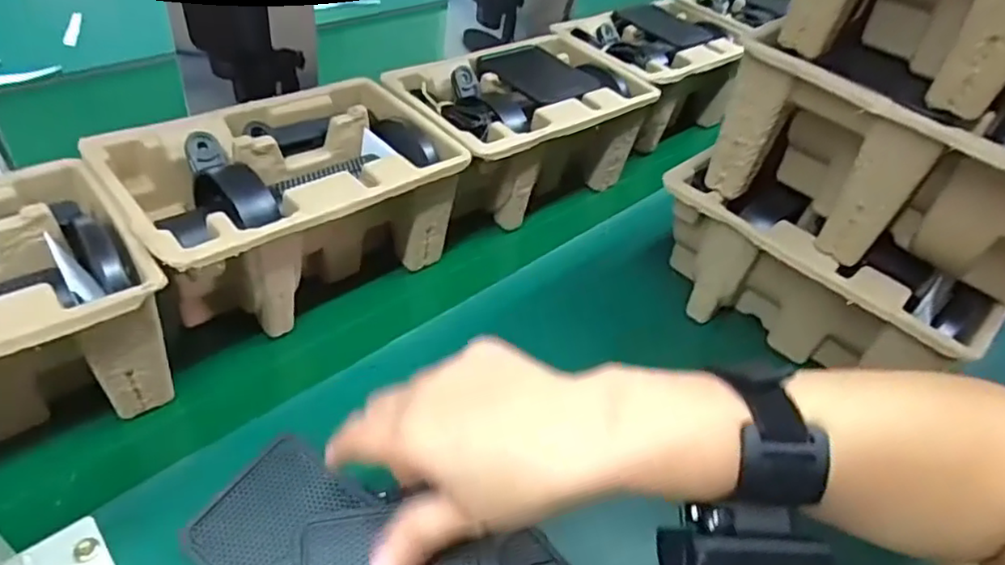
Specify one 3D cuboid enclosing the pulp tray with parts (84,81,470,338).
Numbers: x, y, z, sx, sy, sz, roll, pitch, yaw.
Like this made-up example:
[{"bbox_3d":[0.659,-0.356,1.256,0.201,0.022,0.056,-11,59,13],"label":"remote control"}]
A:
[{"bbox_3d":[-0.155,-0.055,0.472,0.146,0.105,0.236,37,51,28],"label":"pulp tray with parts"}]

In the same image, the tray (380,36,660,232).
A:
[{"bbox_3d":[0.018,-0.143,0.603,0.223,0.110,0.142,-28,53,-31],"label":"tray"}]

